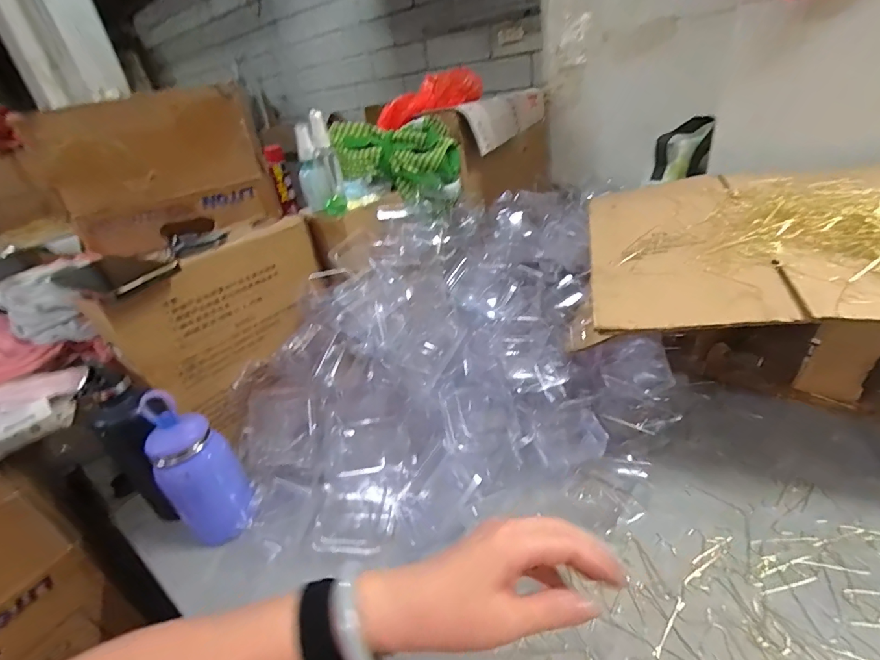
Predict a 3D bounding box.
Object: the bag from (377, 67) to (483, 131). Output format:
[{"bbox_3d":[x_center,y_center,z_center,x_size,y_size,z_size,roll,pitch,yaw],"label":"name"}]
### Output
[{"bbox_3d":[-0.025,-0.438,0.793,0.205,0.066,0.064,-13,28,15],"label":"bag"}]

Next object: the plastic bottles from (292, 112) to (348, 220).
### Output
[{"bbox_3d":[-0.177,-0.236,0.614,0.061,0.126,0.058,-14,31,-11],"label":"plastic bottles"}]

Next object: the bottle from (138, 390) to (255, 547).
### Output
[{"bbox_3d":[-0.260,0.149,0.454,0.070,0.184,0.073,-28,36,-32],"label":"bottle"}]

